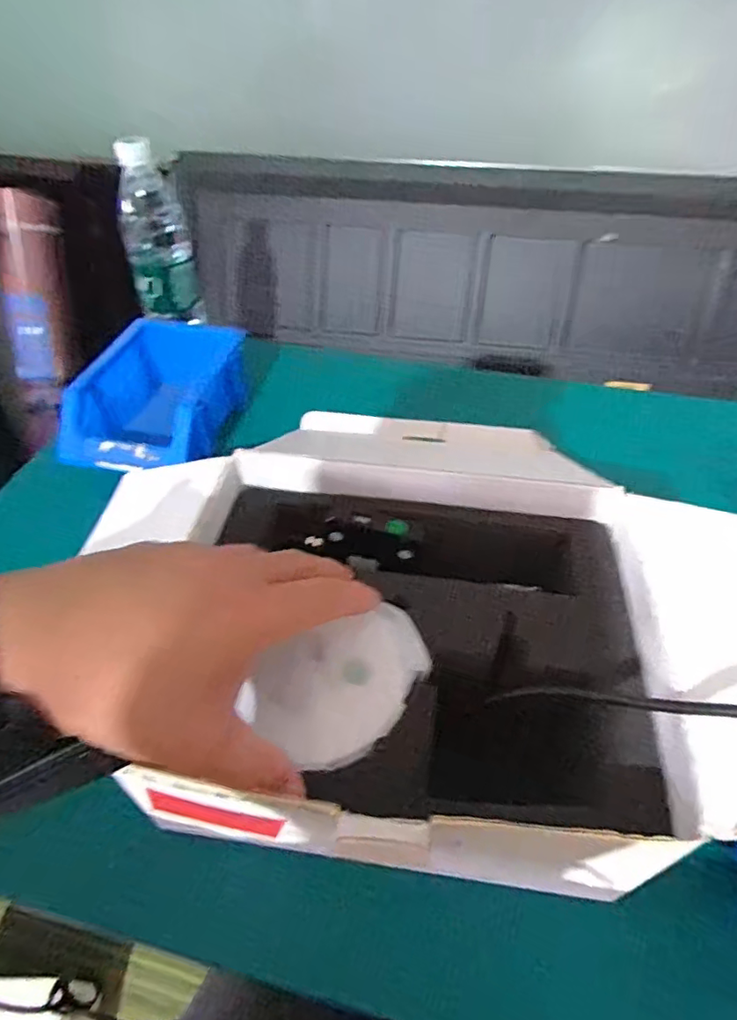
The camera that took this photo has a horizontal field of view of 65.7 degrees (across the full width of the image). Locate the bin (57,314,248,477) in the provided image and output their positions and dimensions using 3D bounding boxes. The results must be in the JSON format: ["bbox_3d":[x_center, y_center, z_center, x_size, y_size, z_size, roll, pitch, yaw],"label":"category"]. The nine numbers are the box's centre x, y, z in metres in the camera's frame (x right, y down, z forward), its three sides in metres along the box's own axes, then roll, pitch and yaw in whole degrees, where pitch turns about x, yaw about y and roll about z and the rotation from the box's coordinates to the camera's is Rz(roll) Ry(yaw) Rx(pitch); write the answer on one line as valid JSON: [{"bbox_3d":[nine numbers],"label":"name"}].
[{"bbox_3d":[-0.209,-0.118,0.596,0.138,0.095,0.196,10,47,9],"label":"bin"}]

